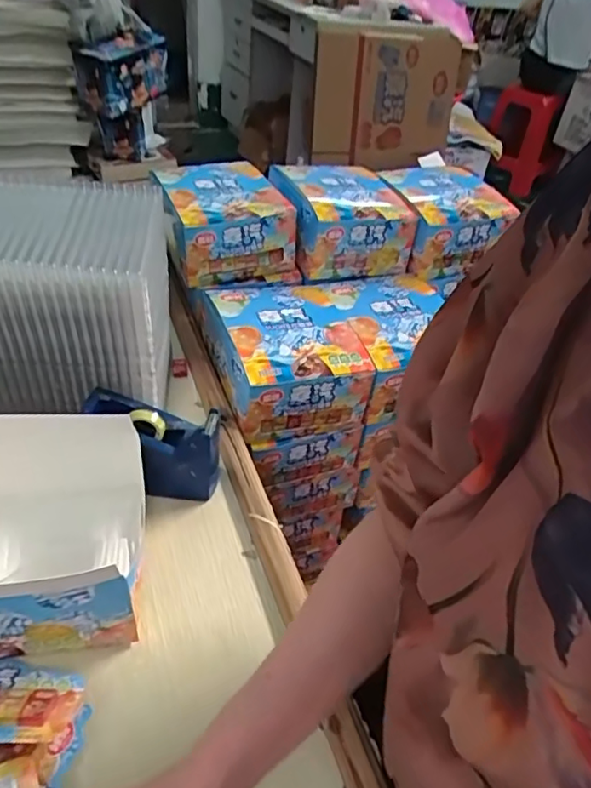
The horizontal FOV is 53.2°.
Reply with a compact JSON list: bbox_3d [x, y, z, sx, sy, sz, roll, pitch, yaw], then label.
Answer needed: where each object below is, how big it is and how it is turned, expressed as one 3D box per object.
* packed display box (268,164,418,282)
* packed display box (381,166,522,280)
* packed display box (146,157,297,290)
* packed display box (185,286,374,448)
[{"bbox_3d":[0.059,-0.257,0.855,0.157,0.095,0.188,-9,42,-19],"label":"packed display box"},{"bbox_3d":[0.221,-0.263,0.887,0.157,0.097,0.154,-9,42,-19],"label":"packed display box"},{"bbox_3d":[-0.101,-0.242,0.820,0.154,0.094,0.183,-12,43,-21],"label":"packed display box"},{"bbox_3d":[-0.021,-0.062,0.740,0.166,0.091,0.223,-10,43,-20],"label":"packed display box"}]

